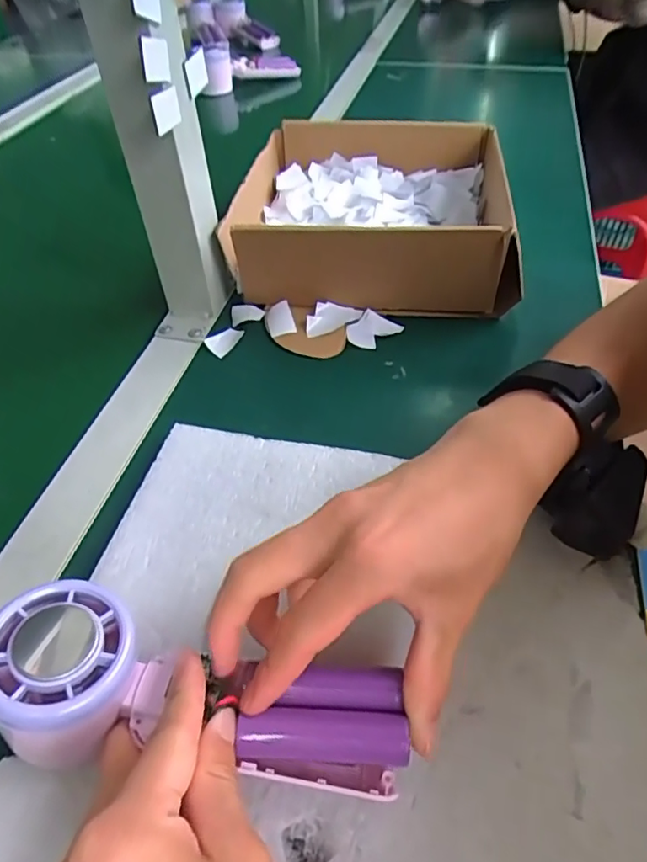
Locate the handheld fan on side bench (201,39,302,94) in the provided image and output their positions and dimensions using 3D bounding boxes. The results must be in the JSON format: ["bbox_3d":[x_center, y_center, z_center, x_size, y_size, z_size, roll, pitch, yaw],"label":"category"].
[{"bbox_3d":[-0.108,-0.544,0.832,0.138,0.060,0.056,-2,47,2],"label":"handheld fan on side bench"}]

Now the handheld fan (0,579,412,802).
[{"bbox_3d":[-0.049,0.103,0.222,0.160,0.034,0.065,12,49,1],"label":"handheld fan"}]

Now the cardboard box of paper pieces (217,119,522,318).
[{"bbox_3d":[0.044,-0.191,0.490,0.220,0.075,0.206,2,48,6],"label":"cardboard box of paper pieces"}]

